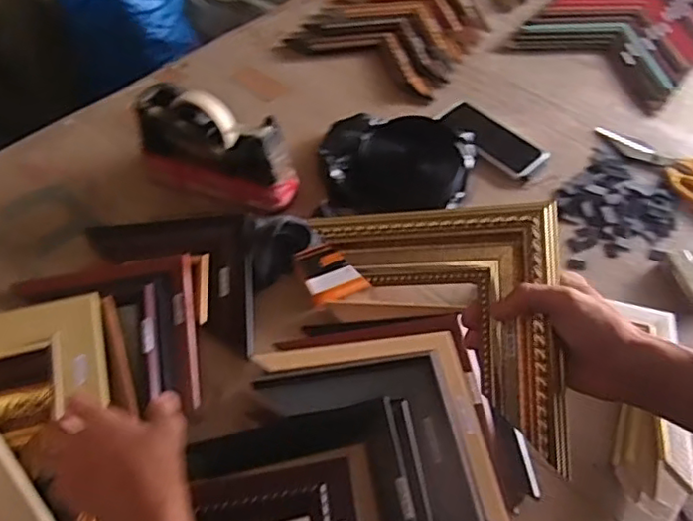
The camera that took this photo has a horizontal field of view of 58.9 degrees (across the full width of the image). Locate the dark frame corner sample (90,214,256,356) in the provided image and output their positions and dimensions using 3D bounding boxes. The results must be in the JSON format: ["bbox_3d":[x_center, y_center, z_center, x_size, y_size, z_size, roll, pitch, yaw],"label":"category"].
[{"bbox_3d":[-0.204,0.025,0.706,0.200,0.038,0.199,-2,53,-4],"label":"dark frame corner sample"}]

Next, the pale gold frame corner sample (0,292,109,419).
[{"bbox_3d":[-0.323,0.101,0.573,0.186,0.017,0.127,-16,55,-15],"label":"pale gold frame corner sample"}]

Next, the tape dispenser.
[{"bbox_3d":[-0.163,-0.143,0.790,0.205,0.126,0.082,21,54,13],"label":"tape dispenser"}]

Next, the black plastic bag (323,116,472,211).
[{"bbox_3d":[0.067,-0.127,0.839,0.209,0.048,0.185,10,53,4],"label":"black plastic bag"}]

